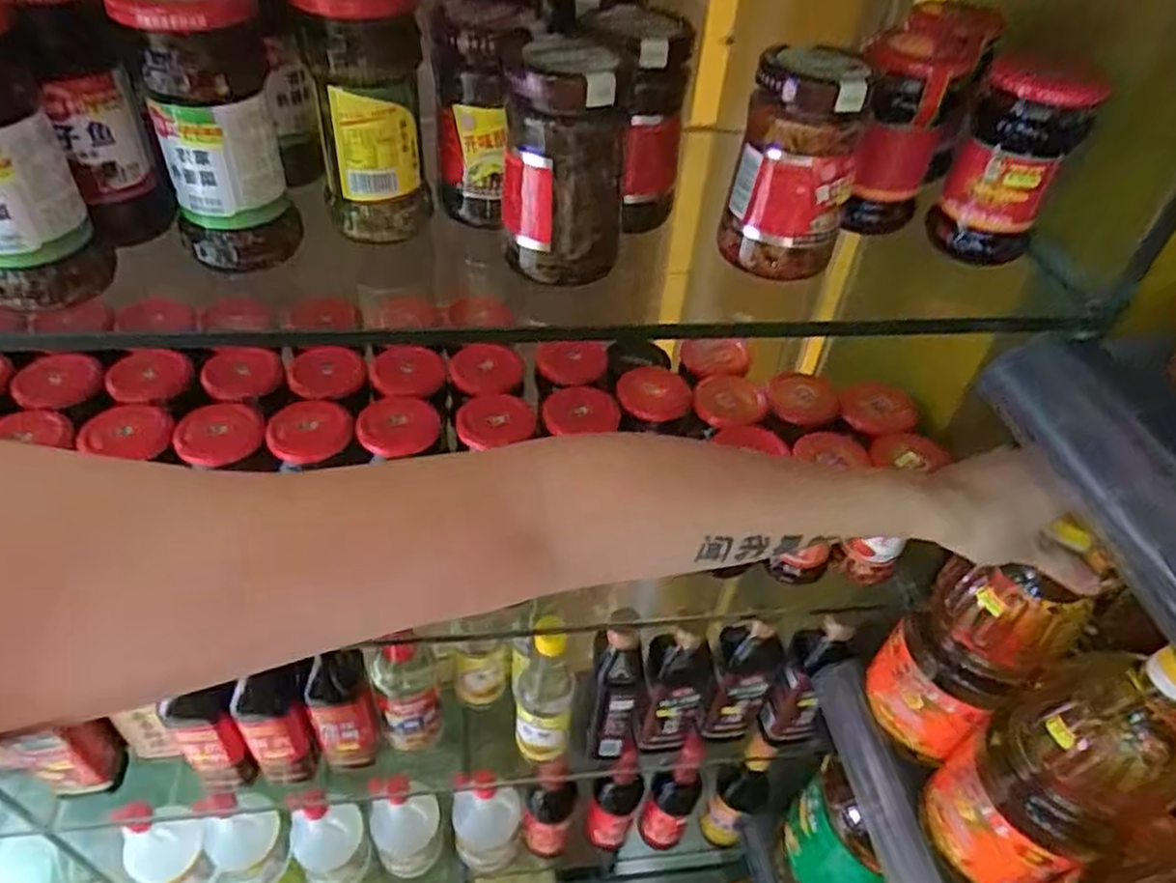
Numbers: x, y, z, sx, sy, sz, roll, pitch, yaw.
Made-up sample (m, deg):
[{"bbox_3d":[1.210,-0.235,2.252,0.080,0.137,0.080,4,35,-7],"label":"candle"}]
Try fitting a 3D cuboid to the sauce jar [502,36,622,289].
[{"bbox_3d":[-0.015,-0.155,0.420,0.062,0.120,0.062,-2,44,-8],"label":"sauce jar"}]

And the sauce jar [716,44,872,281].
[{"bbox_3d":[0.123,-0.165,0.446,0.066,0.117,0.065,13,44,8],"label":"sauce jar"}]

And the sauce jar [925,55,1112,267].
[{"bbox_3d":[0.272,-0.183,0.482,0.062,0.116,0.075,24,47,18],"label":"sauce jar"}]

